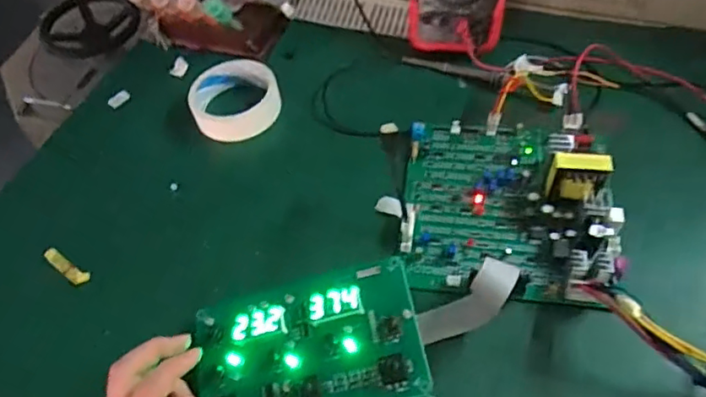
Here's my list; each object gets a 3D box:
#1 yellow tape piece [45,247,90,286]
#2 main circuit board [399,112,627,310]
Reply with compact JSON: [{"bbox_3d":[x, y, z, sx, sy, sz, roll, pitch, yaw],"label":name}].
[{"bbox_3d":[-0.255,0.060,0.492,0.050,0.004,0.014,28,56,17],"label":"yellow tape piece"},{"bbox_3d":[0.130,-0.007,0.472,0.181,0.049,0.175,6,54,9],"label":"main circuit board"}]

